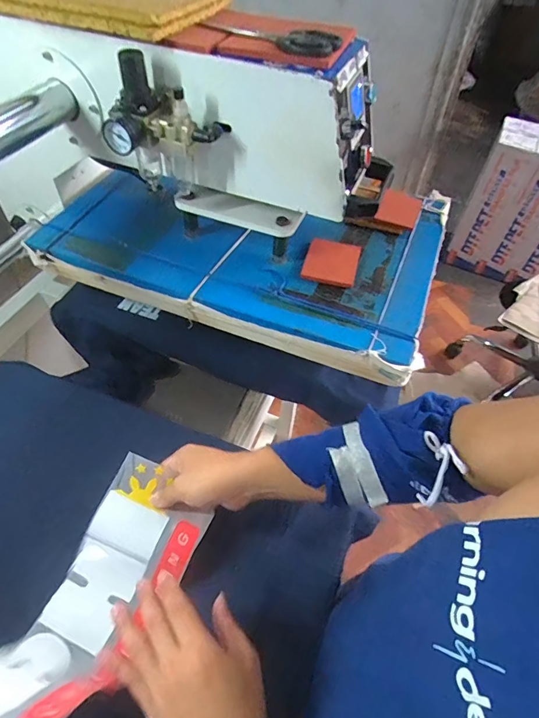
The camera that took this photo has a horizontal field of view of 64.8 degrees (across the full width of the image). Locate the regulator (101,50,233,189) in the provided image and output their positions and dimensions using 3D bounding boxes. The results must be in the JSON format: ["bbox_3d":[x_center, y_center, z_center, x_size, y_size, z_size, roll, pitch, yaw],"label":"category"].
[{"bbox_3d":[-0.127,-0.273,0.523,0.129,0.145,0.079,18,53,11],"label":"regulator"}]

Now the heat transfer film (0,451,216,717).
[{"bbox_3d":[-0.177,0.245,0.427,0.114,0.107,0.263,23,46,15],"label":"heat transfer film"}]

